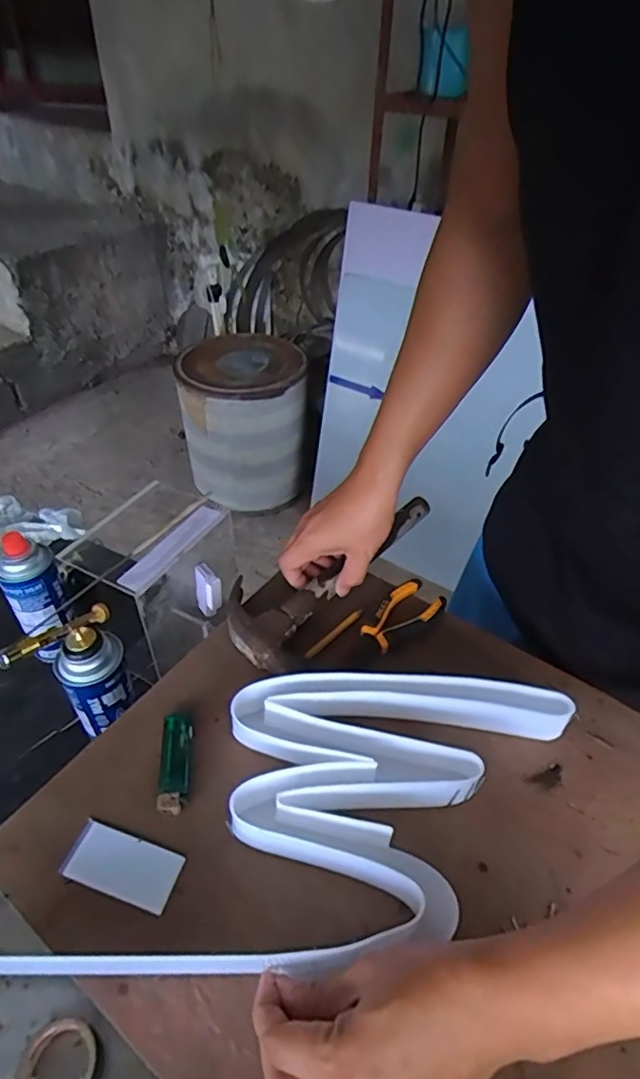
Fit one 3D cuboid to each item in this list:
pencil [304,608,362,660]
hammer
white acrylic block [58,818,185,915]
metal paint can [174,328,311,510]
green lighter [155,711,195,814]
[{"bbox_3d":[0.013,0.093,0.560,0.008,0.006,0.083,34,53,28],"label":"pencil"},{"bbox_3d":[0.022,0.029,0.606,0.109,0.026,0.286,35,51,29],"label":"hammer"},{"bbox_3d":[-0.143,0.234,0.408,0.081,0.004,0.039,14,46,12],"label":"white acrylic block"},{"bbox_3d":[-0.254,-0.396,1.880,0.387,0.435,0.407,-6,42,-11],"label":"metal paint can"},{"bbox_3d":[-0.118,0.181,0.463,0.025,0.012,0.083,-3,45,-5],"label":"green lighter"}]

